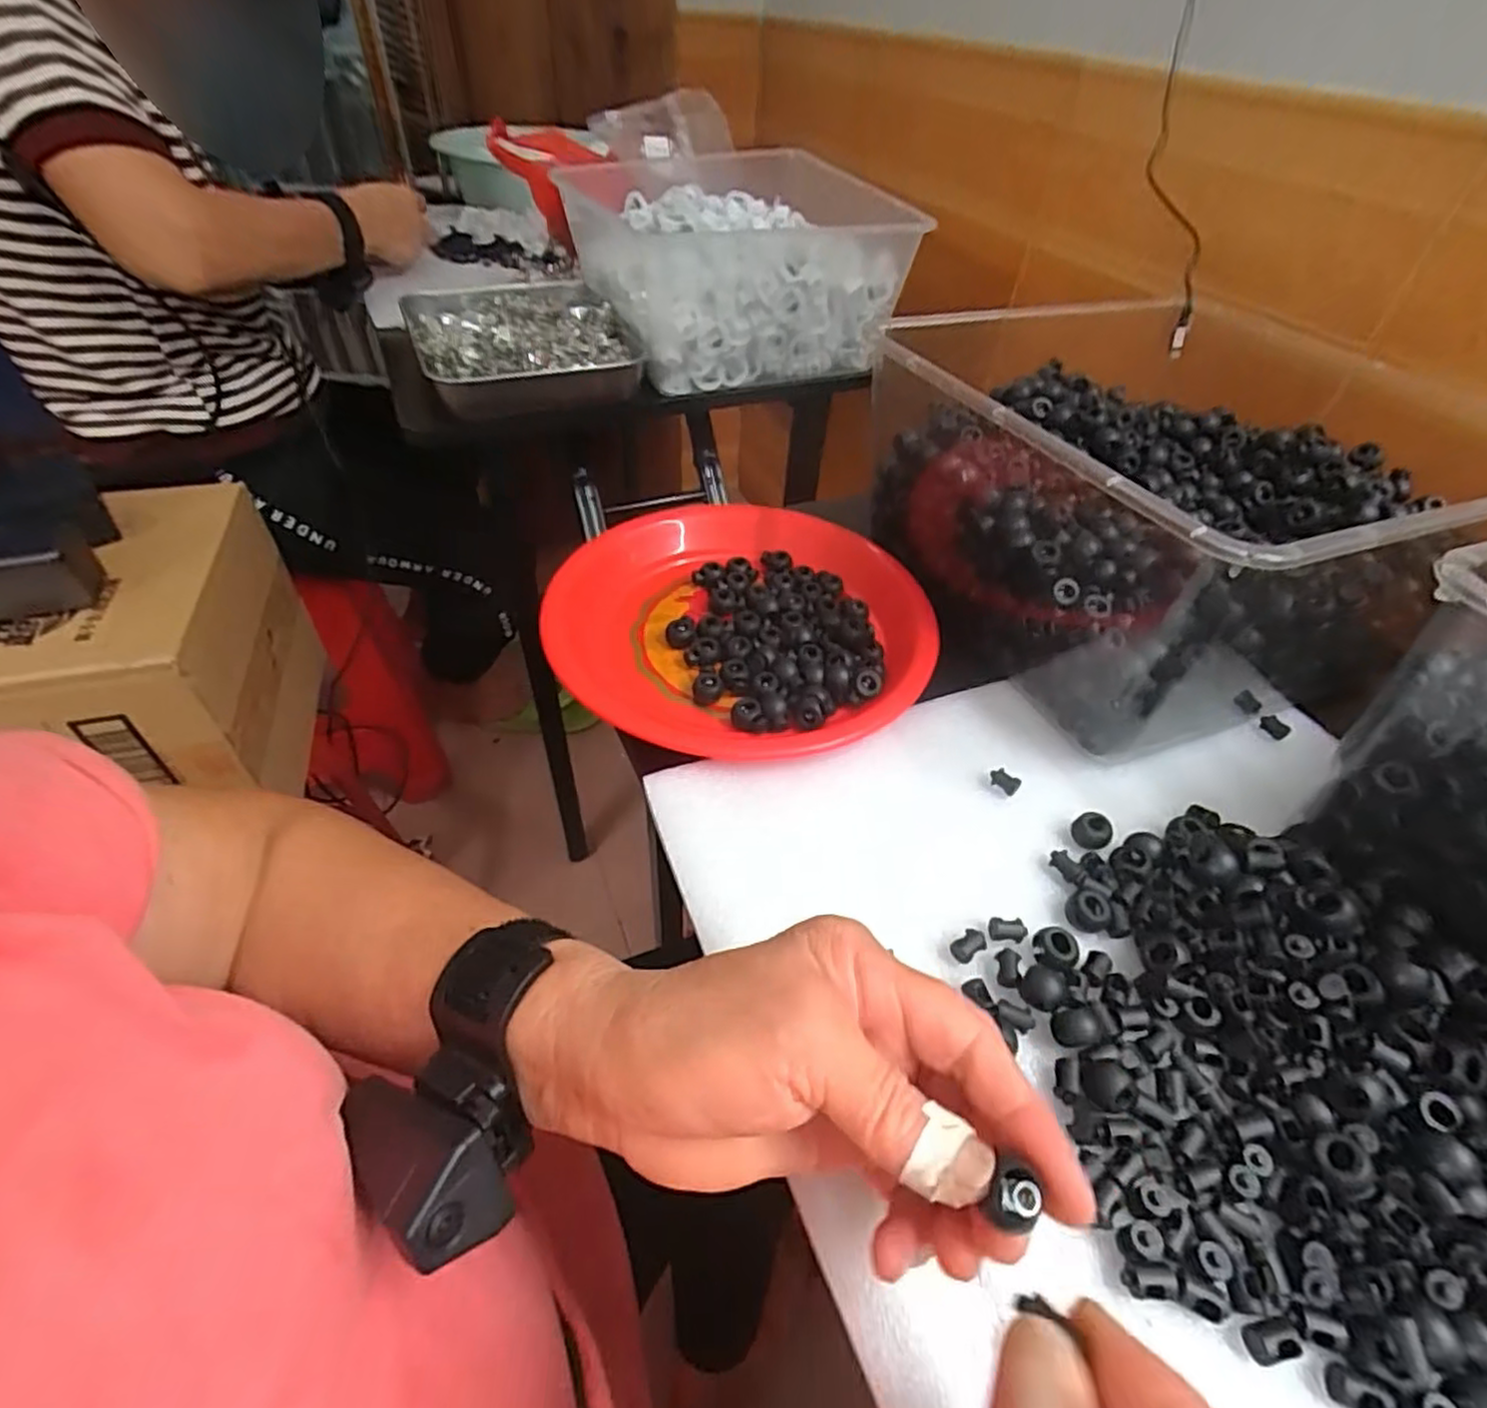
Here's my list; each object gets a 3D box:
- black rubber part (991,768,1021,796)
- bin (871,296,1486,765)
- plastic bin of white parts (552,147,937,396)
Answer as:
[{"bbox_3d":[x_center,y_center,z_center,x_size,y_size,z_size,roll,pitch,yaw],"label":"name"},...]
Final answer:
[{"bbox_3d":[0.132,0.039,0.359,0.015,0.008,0.008,29,51,23],"label":"black rubber part"},{"bbox_3d":[0.233,-0.121,0.425,0.247,0.135,0.286,-11,47,-14],"label":"bin"},{"bbox_3d":[-0.020,-0.467,0.758,0.278,0.146,0.302,-16,49,-19],"label":"plastic bin of white parts"}]

